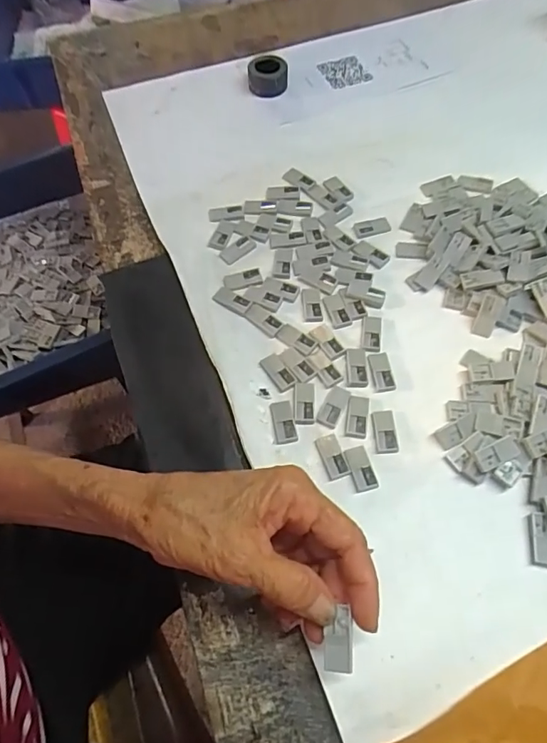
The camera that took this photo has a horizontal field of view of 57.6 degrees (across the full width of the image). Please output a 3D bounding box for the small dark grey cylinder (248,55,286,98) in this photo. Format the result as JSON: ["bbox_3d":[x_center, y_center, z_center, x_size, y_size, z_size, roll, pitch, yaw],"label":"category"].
[{"bbox_3d":[-0.006,-0.288,0.485,0.037,0.026,0.035,-5,63,0],"label":"small dark grey cylinder"}]

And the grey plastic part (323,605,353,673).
[{"bbox_3d":[0.030,0.123,0.229,0.013,0.004,0.026,2,63,3],"label":"grey plastic part"}]

